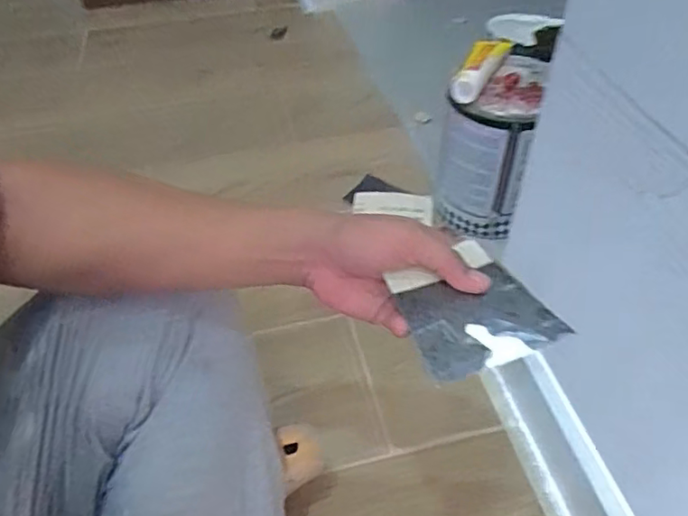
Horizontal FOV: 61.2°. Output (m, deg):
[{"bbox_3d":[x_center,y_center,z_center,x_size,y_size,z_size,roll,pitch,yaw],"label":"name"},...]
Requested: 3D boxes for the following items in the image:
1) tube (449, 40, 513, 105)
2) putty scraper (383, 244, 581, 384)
[{"bbox_3d":[0.183,-0.254,0.772,0.047,0.036,0.159,19,49,20],"label":"tube"},{"bbox_3d":[0.087,0.036,0.395,0.102,0.010,0.087,-19,49,-20],"label":"putty scraper"}]

